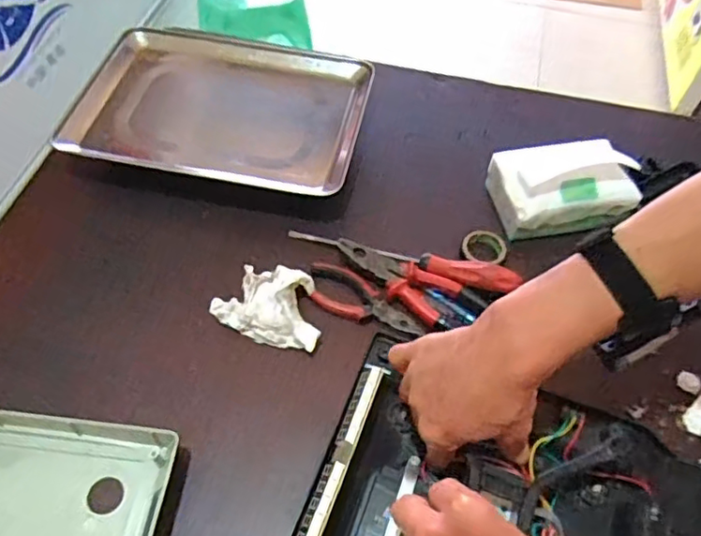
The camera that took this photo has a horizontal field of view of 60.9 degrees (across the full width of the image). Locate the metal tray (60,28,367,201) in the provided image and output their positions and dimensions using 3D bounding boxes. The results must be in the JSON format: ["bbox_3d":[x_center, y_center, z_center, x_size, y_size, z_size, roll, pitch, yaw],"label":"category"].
[{"bbox_3d":[-0.154,-0.197,0.725,0.331,0.035,0.242,10,55,4],"label":"metal tray"}]

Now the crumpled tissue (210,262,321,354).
[{"bbox_3d":[-0.072,0.033,0.600,0.105,0.030,0.082,21,57,11],"label":"crumpled tissue"}]

